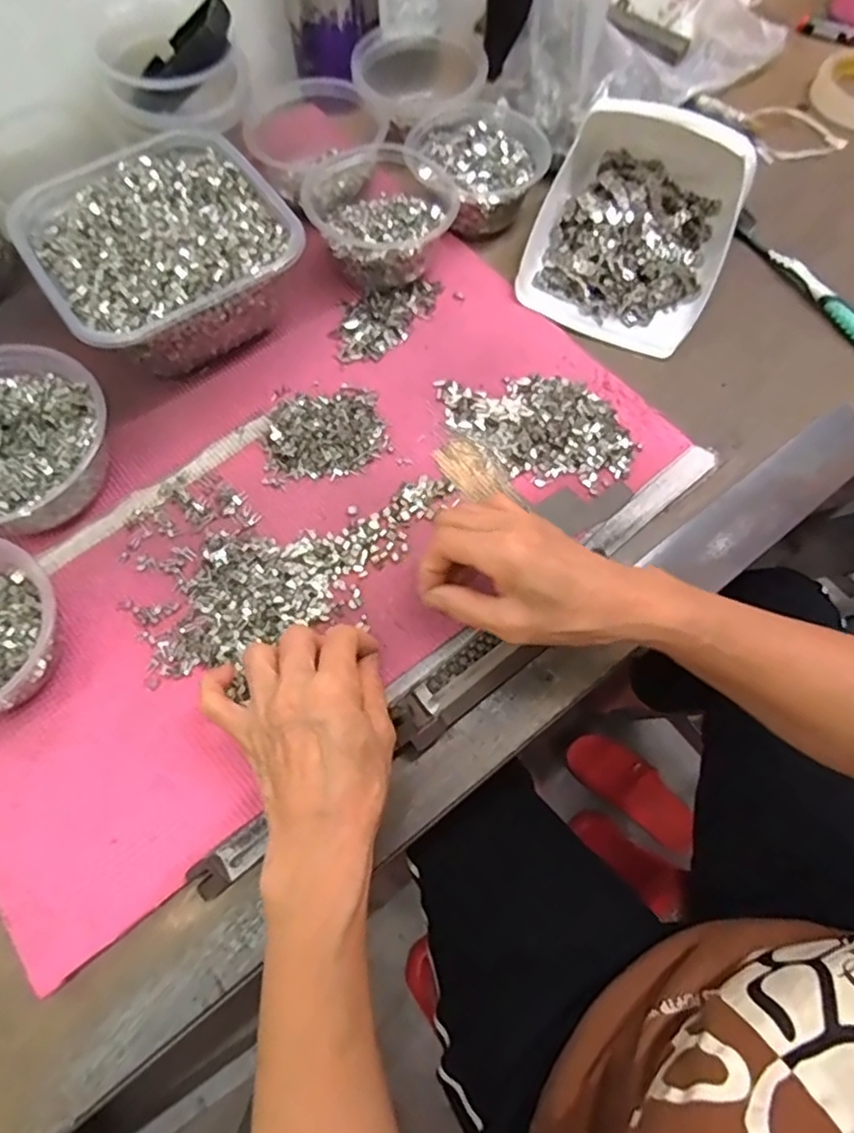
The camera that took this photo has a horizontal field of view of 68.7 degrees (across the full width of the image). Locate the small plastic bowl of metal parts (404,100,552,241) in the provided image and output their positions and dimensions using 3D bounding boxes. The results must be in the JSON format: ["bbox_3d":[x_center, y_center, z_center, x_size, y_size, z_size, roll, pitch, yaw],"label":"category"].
[{"bbox_3d":[0.038,-0.348,0.544,0.119,0.043,0.112,0,67,0],"label":"small plastic bowl of metal parts"}]

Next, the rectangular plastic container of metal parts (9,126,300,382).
[{"bbox_3d":[-0.196,-0.232,0.475,0.172,0.077,0.175,-34,71,-14],"label":"rectangular plastic container of metal parts"}]

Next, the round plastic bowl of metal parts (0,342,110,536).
[{"bbox_3d":[-0.280,-0.077,0.423,0.128,0.055,0.131,0,67,0],"label":"round plastic bowl of metal parts"}]

